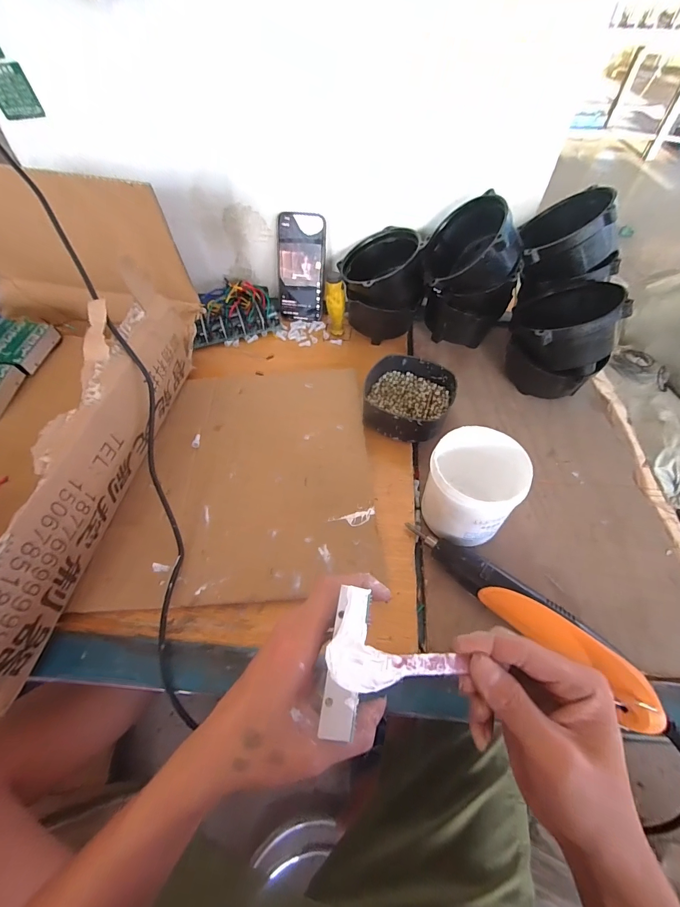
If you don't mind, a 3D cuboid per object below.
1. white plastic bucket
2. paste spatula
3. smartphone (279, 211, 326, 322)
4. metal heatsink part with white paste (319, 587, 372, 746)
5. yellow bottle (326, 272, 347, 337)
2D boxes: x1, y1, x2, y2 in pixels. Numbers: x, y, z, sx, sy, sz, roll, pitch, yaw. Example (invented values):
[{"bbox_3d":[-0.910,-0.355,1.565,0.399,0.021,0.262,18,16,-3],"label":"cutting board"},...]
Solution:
[{"bbox_3d":[0.139,0.038,0.399,0.089,0.110,0.084,0,53,0],"label":"white plastic bucket"},{"bbox_3d":[0.036,0.127,0.224,0.089,0.004,0.026,12,51,-18],"label":"paste spatula"},{"bbox_3d":[-0.065,-0.311,0.633,0.076,0.160,0.014,7,28,5],"label":"smartphone"},{"bbox_3d":[0.004,0.121,0.221,0.018,0.009,0.075,10,68,7],"label":"metal heatsink part with white paste"},{"bbox_3d":[-0.006,-0.240,0.610,0.030,0.107,0.025,3,54,2],"label":"yellow bottle"}]

